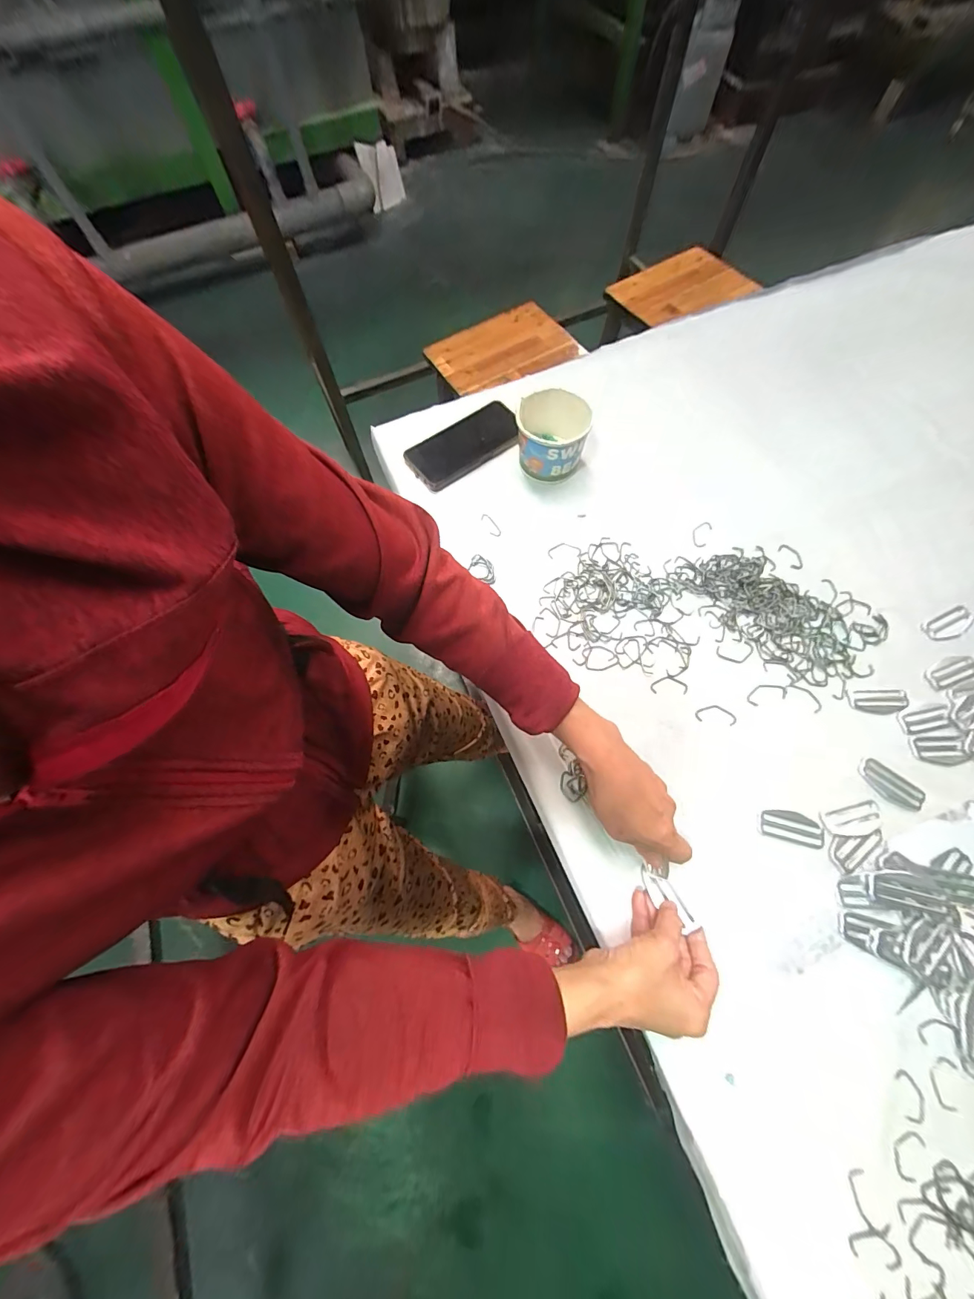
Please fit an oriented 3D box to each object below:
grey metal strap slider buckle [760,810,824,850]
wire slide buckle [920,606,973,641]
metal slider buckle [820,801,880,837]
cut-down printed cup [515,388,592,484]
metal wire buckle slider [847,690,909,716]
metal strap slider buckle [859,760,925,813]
[{"bbox_3d":[0.292,0.170,0.399,0.056,0.004,0.029,14,69,7],"label":"grey metal strap slider buckle"},{"bbox_3d":[0.526,-0.028,0.475,0.065,0.004,0.029,-25,70,-8],"label":"wire slide buckle"},{"bbox_3d":[0.350,0.164,0.399,0.057,0.004,0.025,-10,68,-3],"label":"metal slider buckle"},{"bbox_3d":[0.081,-0.267,0.538,0.090,0.081,0.082,14,69,7],"label":"cut-down printed cup"},{"bbox_3d":[0.418,0.056,0.445,0.060,0.004,0.027,1,68,2],"label":"metal wire buckle slider"},{"bbox_3d":[0.399,0.134,0.413,0.058,0.004,0.030,38,74,15],"label":"metal strap slider buckle"}]

